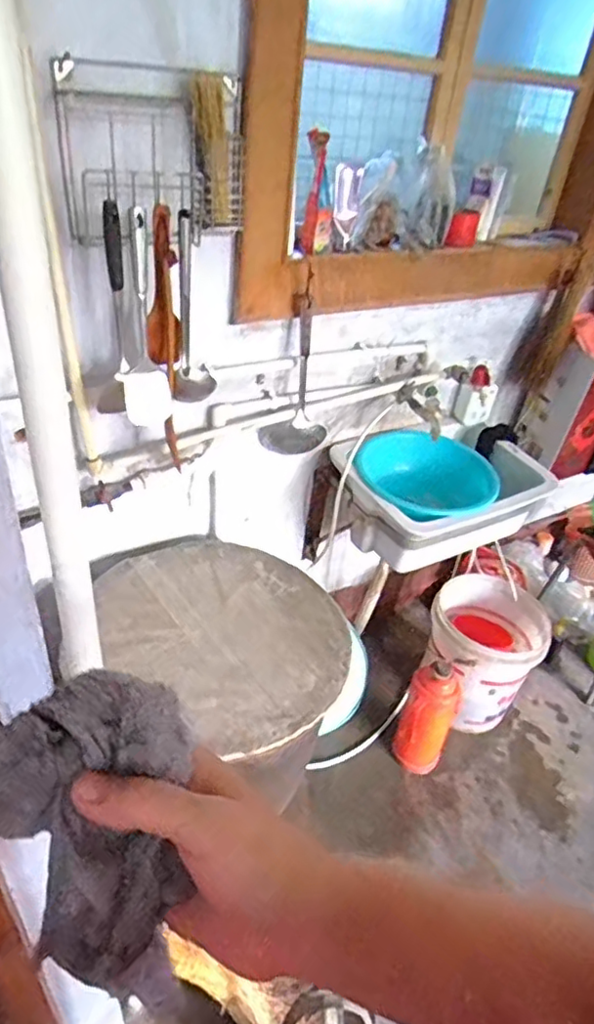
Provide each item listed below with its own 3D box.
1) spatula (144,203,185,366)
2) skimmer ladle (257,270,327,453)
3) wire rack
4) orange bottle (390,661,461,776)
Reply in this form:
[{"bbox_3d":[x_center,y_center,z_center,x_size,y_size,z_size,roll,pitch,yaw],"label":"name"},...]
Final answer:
[{"bbox_3d":[-0.215,-0.348,0.983,0.067,0.241,0.015,-20,44,-31],"label":"spatula"},{"bbox_3d":[0.000,-0.275,1.300,0.147,0.349,0.056,1,36,-8],"label":"skimmer ladle"},{"bbox_3d":[-0.198,-0.532,0.928,0.281,0.220,0.106,-13,41,-25],"label":"wire rack"},{"bbox_3d":[0.330,0.514,1.571,0.126,0.318,0.115,20,38,17],"label":"orange bottle"}]

